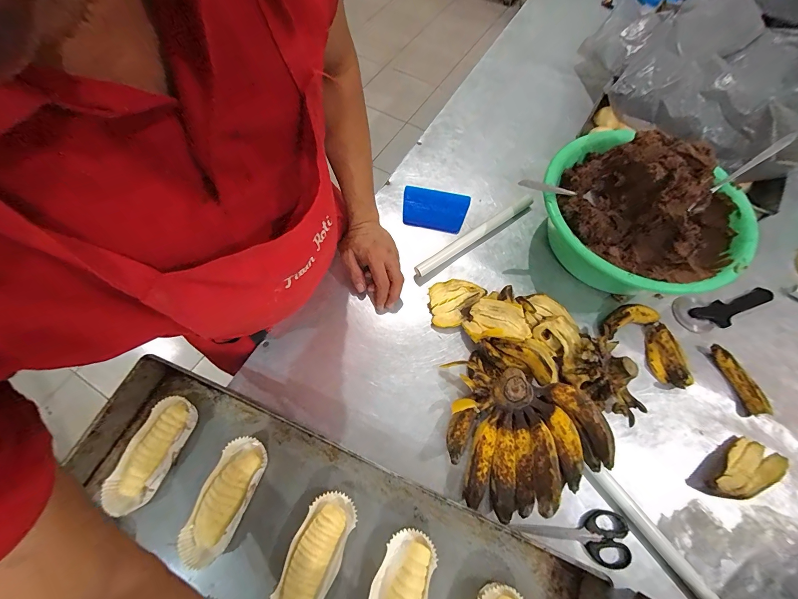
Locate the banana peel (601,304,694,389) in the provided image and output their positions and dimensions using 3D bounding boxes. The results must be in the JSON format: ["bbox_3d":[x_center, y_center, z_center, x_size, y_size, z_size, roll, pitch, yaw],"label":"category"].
[{"bbox_3d":[0.401,0.066,0.541,0.137,0.032,0.088,35,69,15],"label":"banana peel"}]

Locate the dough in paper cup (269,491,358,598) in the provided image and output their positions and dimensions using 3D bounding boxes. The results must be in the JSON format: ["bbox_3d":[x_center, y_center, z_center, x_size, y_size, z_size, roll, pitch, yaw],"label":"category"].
[{"bbox_3d":[-0.105,0.321,0.416,0.062,0.033,0.144,20,66,9],"label":"dough in paper cup"}]

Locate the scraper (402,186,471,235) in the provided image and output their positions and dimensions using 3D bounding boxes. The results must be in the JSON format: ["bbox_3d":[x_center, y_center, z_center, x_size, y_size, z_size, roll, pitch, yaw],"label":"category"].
[{"bbox_3d":[0.069,-0.180,0.665,0.126,0.006,0.097,13,65,5],"label":"scraper"}]

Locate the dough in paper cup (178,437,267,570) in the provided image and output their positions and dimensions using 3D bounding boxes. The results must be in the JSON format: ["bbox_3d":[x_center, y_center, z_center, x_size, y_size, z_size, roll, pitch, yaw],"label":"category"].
[{"bbox_3d":[-0.228,0.264,0.443,0.059,0.033,0.148,18,66,8],"label":"dough in paper cup"}]

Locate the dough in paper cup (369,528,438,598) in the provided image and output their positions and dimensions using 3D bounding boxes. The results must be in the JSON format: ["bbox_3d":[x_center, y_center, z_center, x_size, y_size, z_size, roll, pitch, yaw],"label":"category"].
[{"bbox_3d":[-0.002,0.360,0.400,0.065,0.033,0.144,17,66,7],"label":"dough in paper cup"}]

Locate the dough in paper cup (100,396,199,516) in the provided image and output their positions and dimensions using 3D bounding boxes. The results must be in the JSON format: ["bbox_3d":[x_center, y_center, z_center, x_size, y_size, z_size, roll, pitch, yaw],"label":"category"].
[{"bbox_3d":[-0.337,0.208,0.462,0.067,0.042,0.145,16,66,7],"label":"dough in paper cup"}]

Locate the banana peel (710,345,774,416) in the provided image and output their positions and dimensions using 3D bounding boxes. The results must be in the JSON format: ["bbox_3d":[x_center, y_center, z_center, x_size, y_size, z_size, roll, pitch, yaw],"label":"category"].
[{"bbox_3d":[0.522,0.122,0.517,0.022,0.024,0.106,-13,66,-7],"label":"banana peel"}]

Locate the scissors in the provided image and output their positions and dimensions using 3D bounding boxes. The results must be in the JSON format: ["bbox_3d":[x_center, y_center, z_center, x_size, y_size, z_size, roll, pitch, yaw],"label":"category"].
[{"bbox_3d":[0.226,0.310,0.439,0.145,0.006,0.060,3,65,1],"label":"scissors"}]

